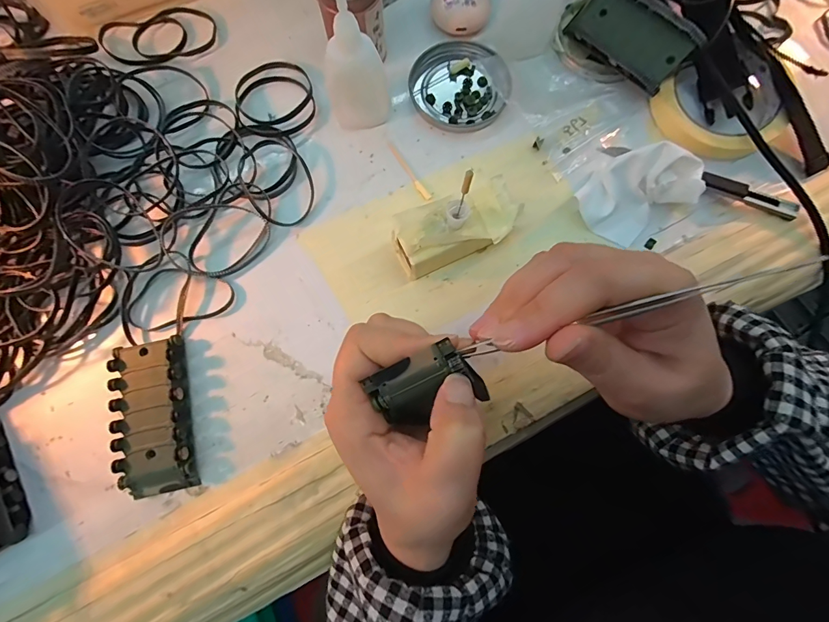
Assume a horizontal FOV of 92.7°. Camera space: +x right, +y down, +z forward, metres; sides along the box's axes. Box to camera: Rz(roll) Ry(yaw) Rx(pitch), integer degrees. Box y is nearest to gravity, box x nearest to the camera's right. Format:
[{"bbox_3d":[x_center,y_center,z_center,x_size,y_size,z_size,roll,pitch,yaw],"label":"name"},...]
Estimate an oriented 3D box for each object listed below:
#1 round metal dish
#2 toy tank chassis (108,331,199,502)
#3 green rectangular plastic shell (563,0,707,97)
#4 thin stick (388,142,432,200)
[{"bbox_3d":[0.036,-0.181,0.317,0.077,0.010,0.075,0,77,0],"label":"round metal dish"},{"bbox_3d":[-0.169,0.068,0.257,0.043,0.018,0.096,-11,77,-3],"label":"toy tank chassis"},{"bbox_3d":[0.164,-0.211,0.301,0.045,0.018,0.093,-48,69,29],"label":"green rectangular plastic shell"},{"bbox_3d":[-0.005,-0.108,0.303,0.006,0.004,0.057,-33,79,-7],"label":"thin stick"}]

